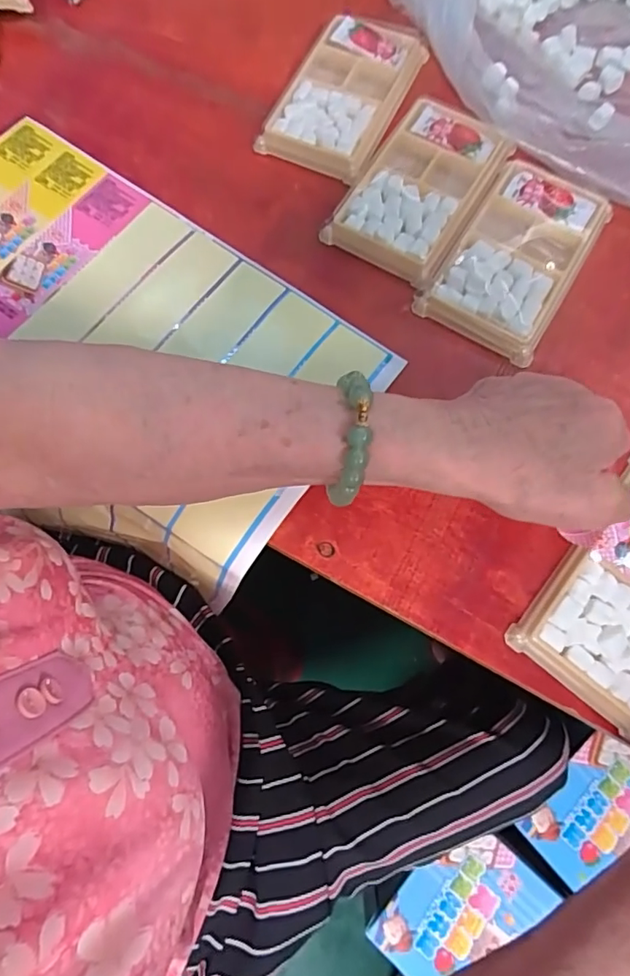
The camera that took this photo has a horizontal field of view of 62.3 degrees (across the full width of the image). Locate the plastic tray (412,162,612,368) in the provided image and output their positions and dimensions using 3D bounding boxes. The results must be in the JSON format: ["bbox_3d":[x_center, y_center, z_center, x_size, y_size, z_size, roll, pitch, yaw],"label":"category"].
[{"bbox_3d":[0.131,-0.151,0.336,0.075,0.018,0.133,30,76,8],"label":"plastic tray"}]

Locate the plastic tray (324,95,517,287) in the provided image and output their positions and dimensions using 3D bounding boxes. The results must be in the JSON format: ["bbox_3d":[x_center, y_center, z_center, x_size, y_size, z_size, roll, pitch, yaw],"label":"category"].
[{"bbox_3d":[0.073,-0.205,0.352,0.081,0.015,0.133,30,76,8],"label":"plastic tray"}]

